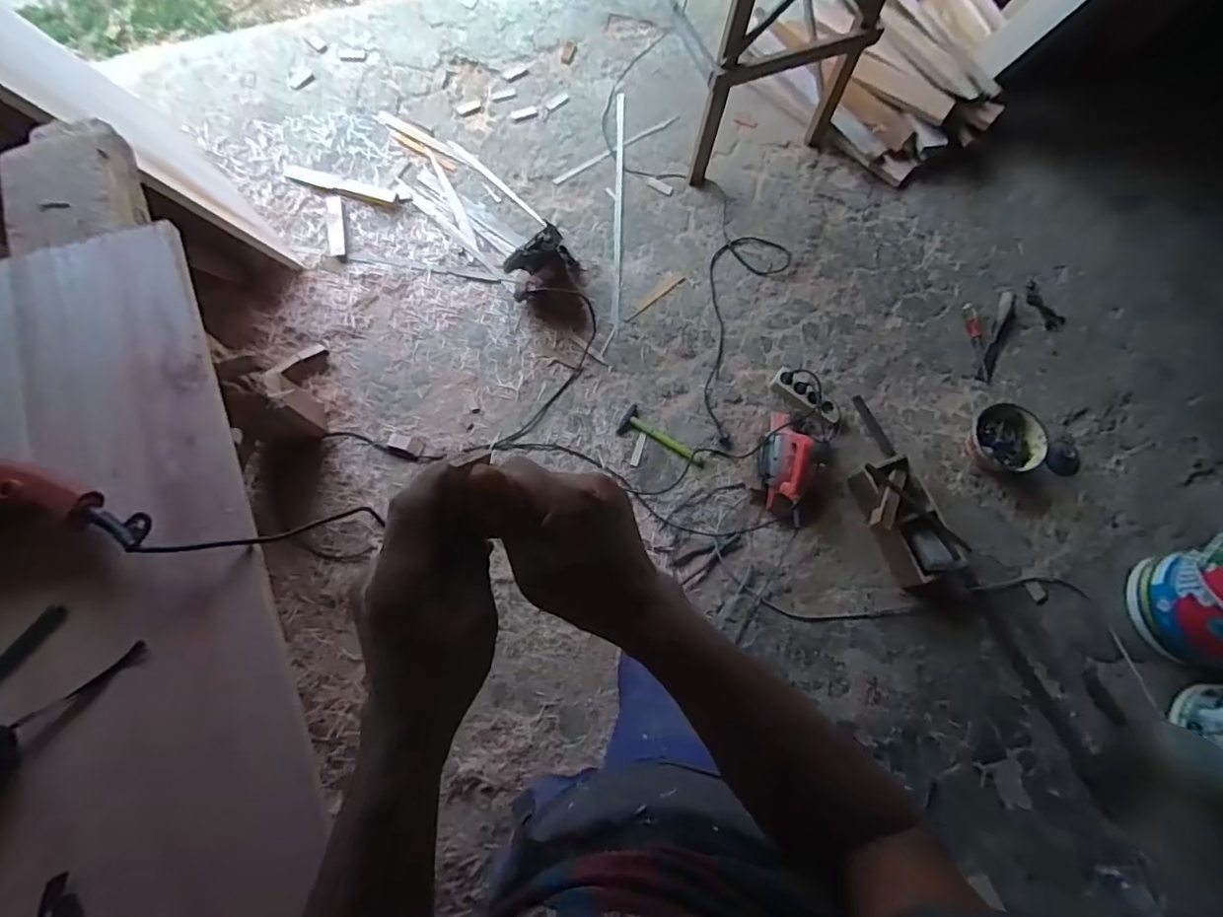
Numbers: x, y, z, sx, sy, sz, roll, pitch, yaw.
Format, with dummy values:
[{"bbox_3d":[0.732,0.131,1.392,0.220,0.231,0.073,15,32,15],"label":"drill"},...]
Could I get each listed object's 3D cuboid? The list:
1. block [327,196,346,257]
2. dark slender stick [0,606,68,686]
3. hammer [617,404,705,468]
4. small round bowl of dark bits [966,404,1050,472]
[{"bbox_3d":[-0.788,-0.669,1.614,0.044,0.010,0.213,-10,73,-6],"label":"block"},{"bbox_3d":[-0.611,0.209,0.569,0.022,0.006,0.137,37,72,-3],"label":"dark slender stick"},{"bbox_3d":[0.138,-0.050,1.494,0.244,0.024,0.085,30,73,7],"label":"hammer"},{"bbox_3d":[1.058,-0.043,1.513,0.200,0.083,0.185,0,72,-2],"label":"small round bowl of dark bits"}]

